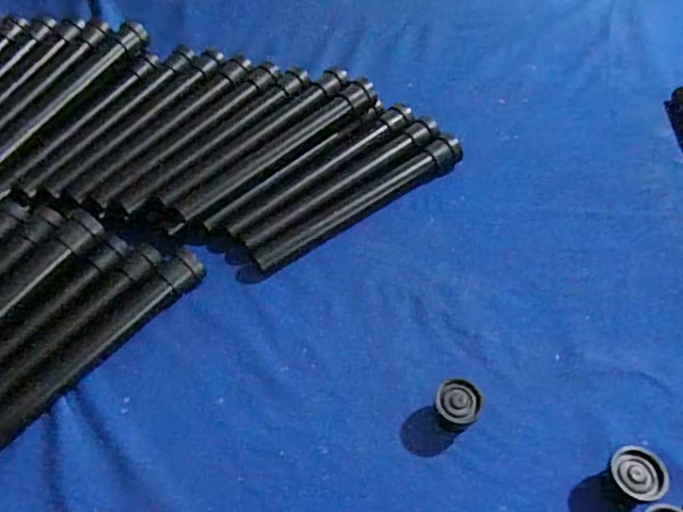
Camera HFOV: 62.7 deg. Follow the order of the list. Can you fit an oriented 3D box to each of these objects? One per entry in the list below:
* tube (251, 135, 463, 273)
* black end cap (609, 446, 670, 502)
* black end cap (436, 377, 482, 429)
[{"bbox_3d":[0.021,-0.057,0.561,0.241,0.026,0.030,-29,57,-19],"label":"tube"},{"bbox_3d":[0.204,0.155,0.393,0.032,0.033,0.035,-1,53,1],"label":"black end cap"},{"bbox_3d":[0.089,0.116,0.434,0.035,0.033,0.034,-1,53,1],"label":"black end cap"}]

